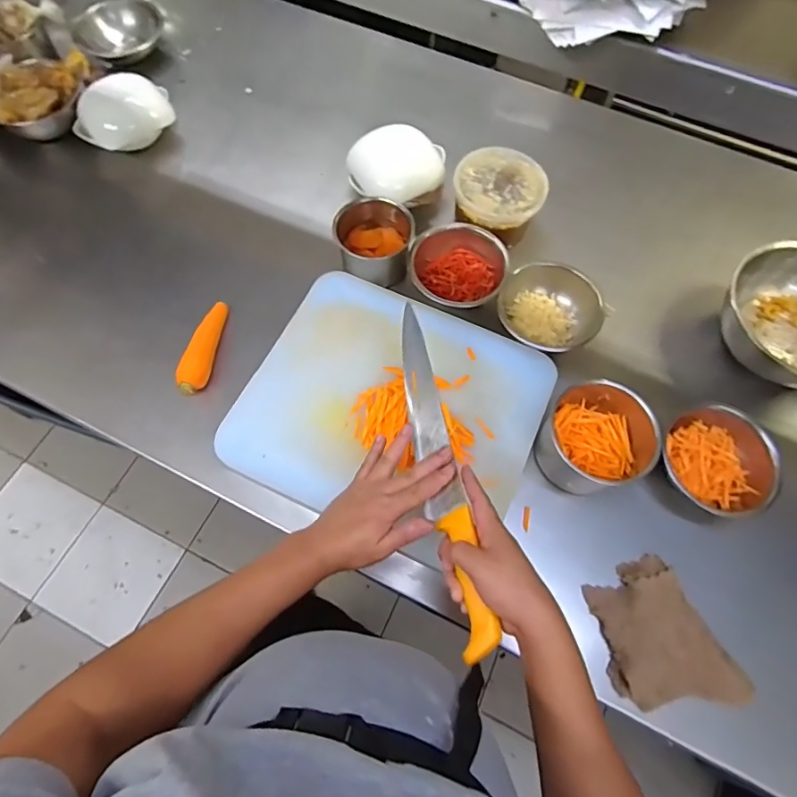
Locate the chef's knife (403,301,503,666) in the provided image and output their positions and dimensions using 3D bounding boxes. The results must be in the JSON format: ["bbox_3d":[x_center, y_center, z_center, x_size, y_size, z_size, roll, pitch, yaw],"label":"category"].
[{"bbox_3d":[0.041,0.064,0.556,0.039,0.026,0.401,-8,61,-5],"label":"chef's knife"}]

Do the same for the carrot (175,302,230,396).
[{"bbox_3d":[-0.285,-0.083,0.744,0.036,0.035,0.162,8,65,2],"label":"carrot"}]

